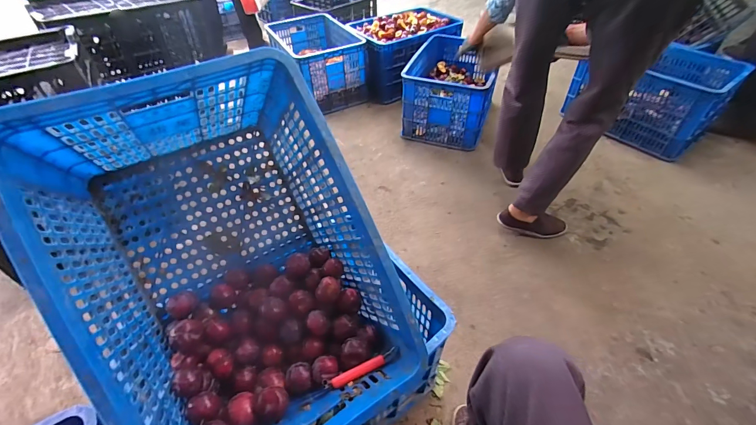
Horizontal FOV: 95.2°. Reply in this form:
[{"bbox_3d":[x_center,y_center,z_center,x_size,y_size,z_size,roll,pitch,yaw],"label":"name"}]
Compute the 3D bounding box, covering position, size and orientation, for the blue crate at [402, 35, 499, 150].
[{"bbox_3d":[0.353,-0.593,1.664,0.356,0.299,0.553,13,47,13],"label":"blue crate"}]

